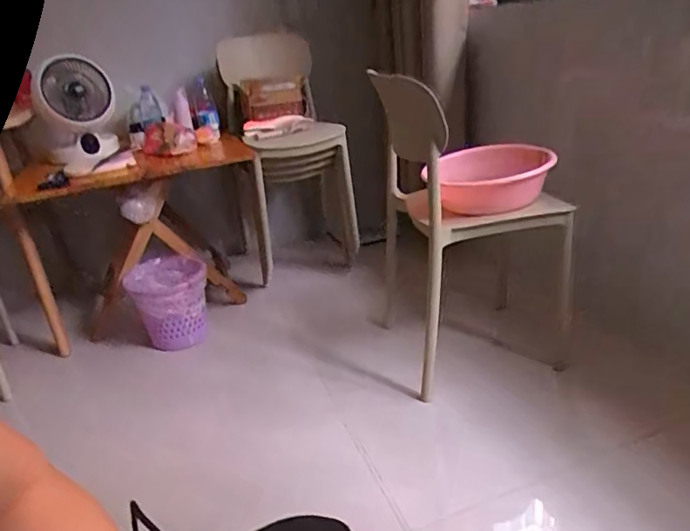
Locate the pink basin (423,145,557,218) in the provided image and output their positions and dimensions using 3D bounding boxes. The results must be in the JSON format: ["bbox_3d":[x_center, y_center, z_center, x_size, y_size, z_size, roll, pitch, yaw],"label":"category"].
[{"bbox_3d":[0.334,-0.210,1.250,0.270,0.116,0.268,1,25,17],"label":"pink basin"}]

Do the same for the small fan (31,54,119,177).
[{"bbox_3d":[-0.763,-0.435,1.534,0.202,0.303,0.114,-16,26,-19],"label":"small fan"}]

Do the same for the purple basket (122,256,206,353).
[{"bbox_3d":[-0.508,0.109,1.553,0.187,0.206,0.202,-9,24,-6],"label":"purple basket"}]

